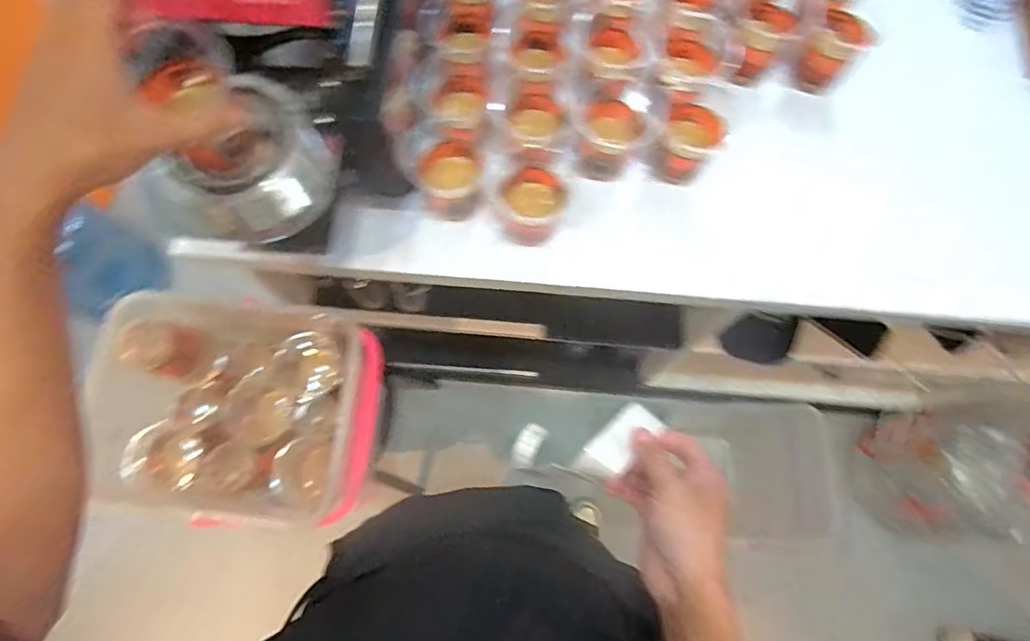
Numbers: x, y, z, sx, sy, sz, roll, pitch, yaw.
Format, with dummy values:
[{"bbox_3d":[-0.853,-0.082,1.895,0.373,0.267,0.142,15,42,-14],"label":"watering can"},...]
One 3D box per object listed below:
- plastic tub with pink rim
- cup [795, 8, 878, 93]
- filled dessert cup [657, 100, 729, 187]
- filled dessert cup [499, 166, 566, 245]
[{"bbox_3d":[-0.360,0.114,0.736,0.314,0.157,0.249,7,73,2],"label":"plastic tub with pink rim"},{"bbox_3d":[0.395,-0.334,0.699,0.062,0.071,0.067,0,73,0],"label":"cup"},{"bbox_3d":[0.205,-0.209,0.672,0.067,0.072,0.066,0,73,0],"label":"filled dessert cup"},{"bbox_3d":[0.021,-0.133,0.652,0.068,0.073,0.069,0,73,0],"label":"filled dessert cup"}]

